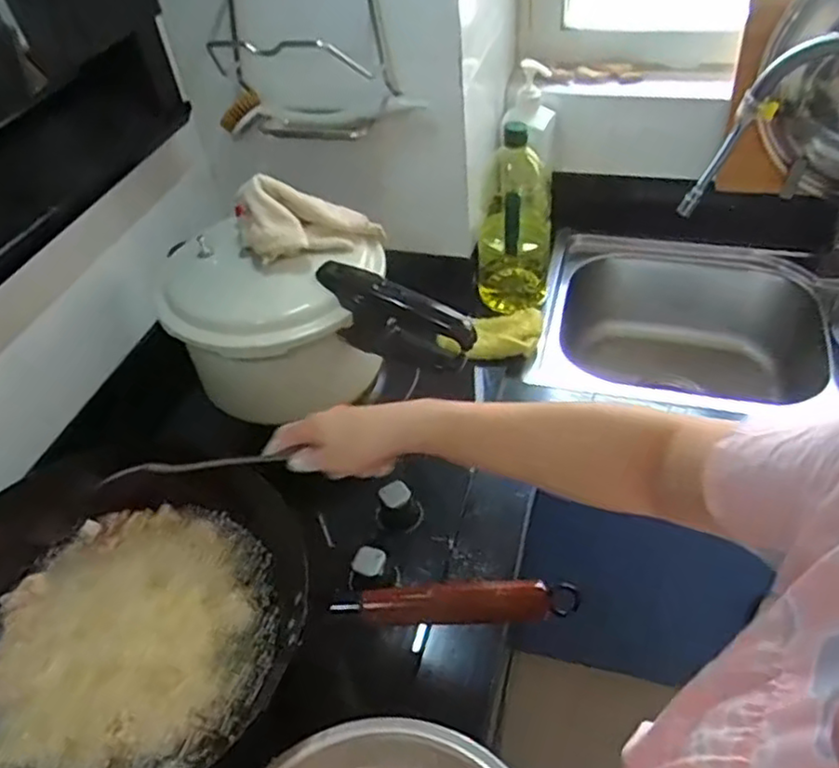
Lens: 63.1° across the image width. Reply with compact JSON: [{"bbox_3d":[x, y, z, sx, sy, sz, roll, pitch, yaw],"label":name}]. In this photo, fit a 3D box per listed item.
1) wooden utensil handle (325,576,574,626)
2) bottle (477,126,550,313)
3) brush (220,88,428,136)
[{"bbox_3d":[0.031,0.183,0.570,0.196,0.023,0.030,-3,45,3],"label":"wooden utensil handle"},{"bbox_3d":[0.146,-0.248,1.054,0.109,0.284,0.084,4,46,10],"label":"bottle"},{"bbox_3d":[-0.136,-0.387,0.968,0.301,0.055,0.042,5,46,12],"label":"brush"}]

